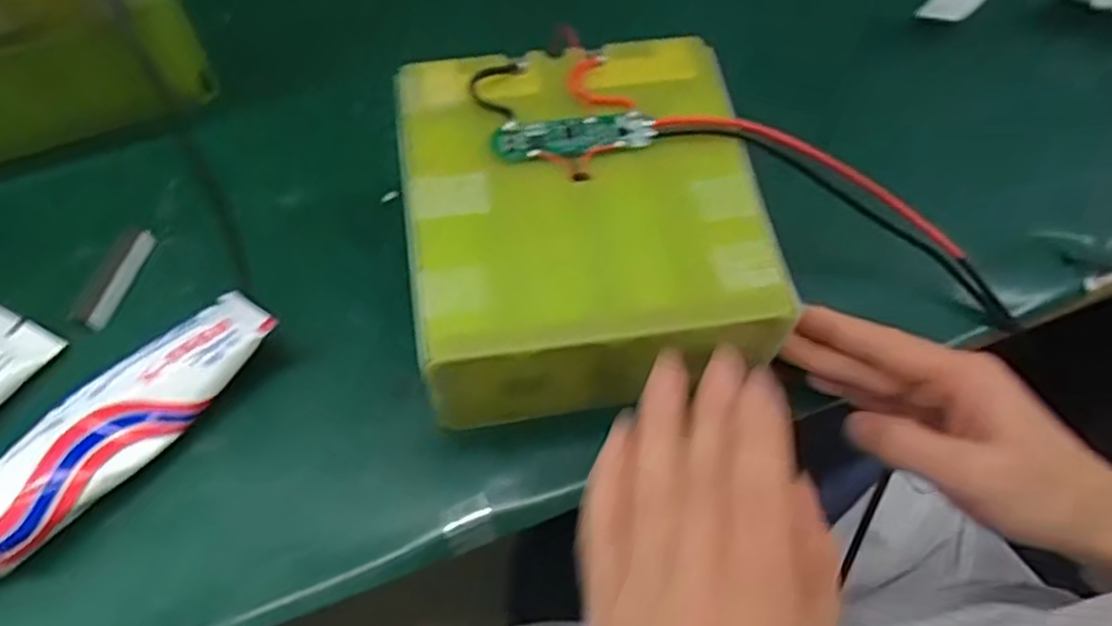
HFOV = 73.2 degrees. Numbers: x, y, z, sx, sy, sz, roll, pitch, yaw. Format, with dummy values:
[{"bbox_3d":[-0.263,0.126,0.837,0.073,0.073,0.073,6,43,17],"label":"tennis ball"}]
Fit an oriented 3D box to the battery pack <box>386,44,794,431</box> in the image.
[{"bbox_3d":[0.012,-0.040,0.328,0.143,0.065,0.147,-6,64,-6],"label":"battery pack"}]

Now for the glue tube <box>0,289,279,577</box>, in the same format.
[{"bbox_3d":[-0.185,0.054,0.294,0.040,0.023,0.169,34,67,13],"label":"glue tube"}]

